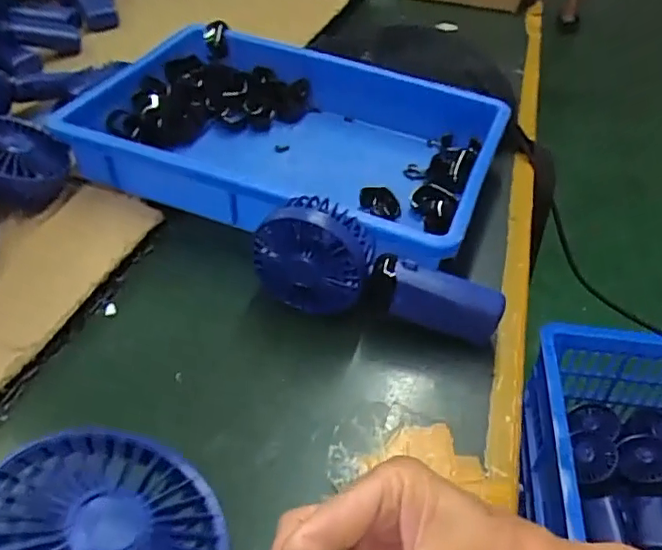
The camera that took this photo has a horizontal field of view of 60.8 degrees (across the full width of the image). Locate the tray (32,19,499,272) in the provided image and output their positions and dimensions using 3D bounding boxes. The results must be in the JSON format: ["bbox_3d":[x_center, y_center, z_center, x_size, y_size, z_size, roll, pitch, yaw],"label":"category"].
[{"bbox_3d":[-0.031,-0.127,0.546,0.353,0.071,0.251,17,44,18],"label":"tray"}]

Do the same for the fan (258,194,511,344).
[{"bbox_3d":[0.035,-0.004,0.416,0.181,0.087,0.049,10,44,11],"label":"fan"}]

